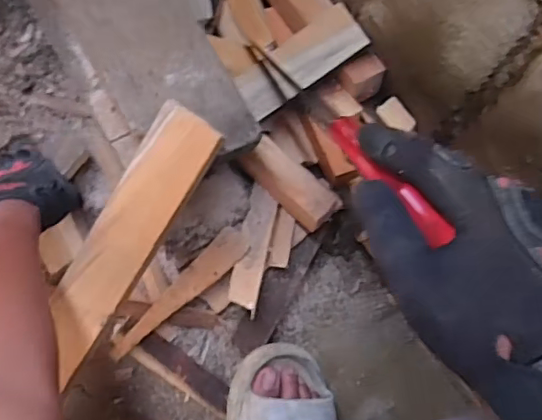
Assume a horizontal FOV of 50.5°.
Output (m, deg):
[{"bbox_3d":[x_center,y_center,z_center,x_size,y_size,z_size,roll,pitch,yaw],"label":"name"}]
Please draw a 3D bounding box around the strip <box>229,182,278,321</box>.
[{"bbox_3d":[-0.019,0.042,0.650,0.033,0.011,0.142,10,72,2],"label":"strip"}]

